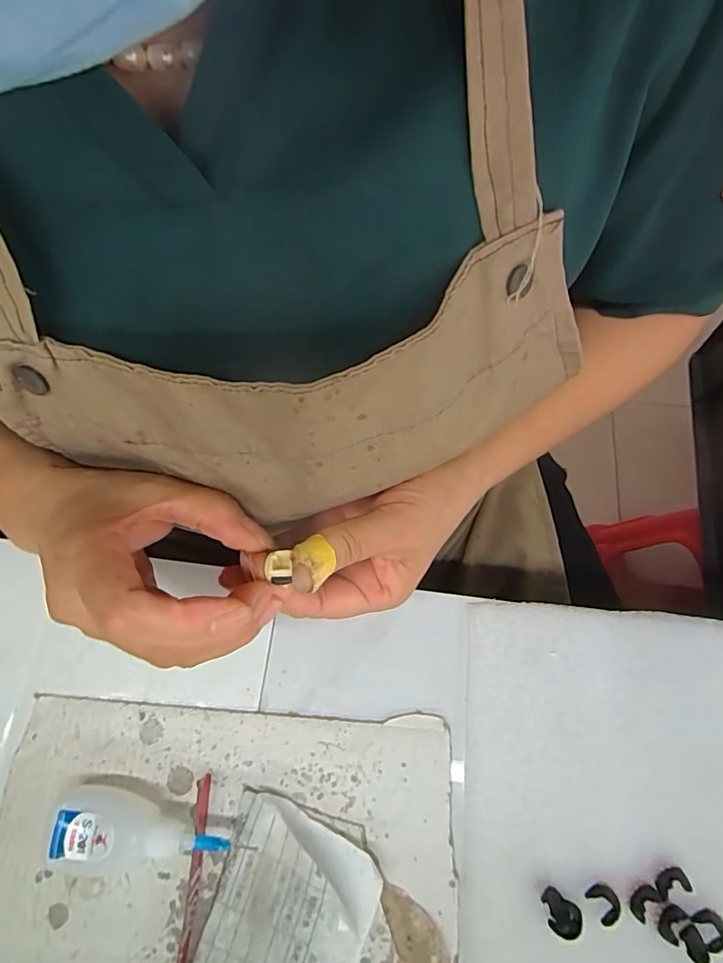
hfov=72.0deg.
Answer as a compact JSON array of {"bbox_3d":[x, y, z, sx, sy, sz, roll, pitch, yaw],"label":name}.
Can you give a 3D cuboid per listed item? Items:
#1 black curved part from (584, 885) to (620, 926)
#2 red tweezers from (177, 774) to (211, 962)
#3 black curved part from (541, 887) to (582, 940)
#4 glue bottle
[{"bbox_3d":[0.118,0.205,0.241,0.013,0.004,0.016,-33,74,-9],"label":"black curved part"},{"bbox_3d":[-0.084,0.201,0.242,0.008,0.007,0.099,2,72,2],"label":"red tweezers"},{"bbox_3d":[0.096,0.208,0.239,0.018,0.007,0.015,34,76,12],"label":"black curved part"},{"bbox_3d":[-0.105,0.170,0.245,0.084,0.024,0.031,4,72,3],"label":"glue bottle"}]

